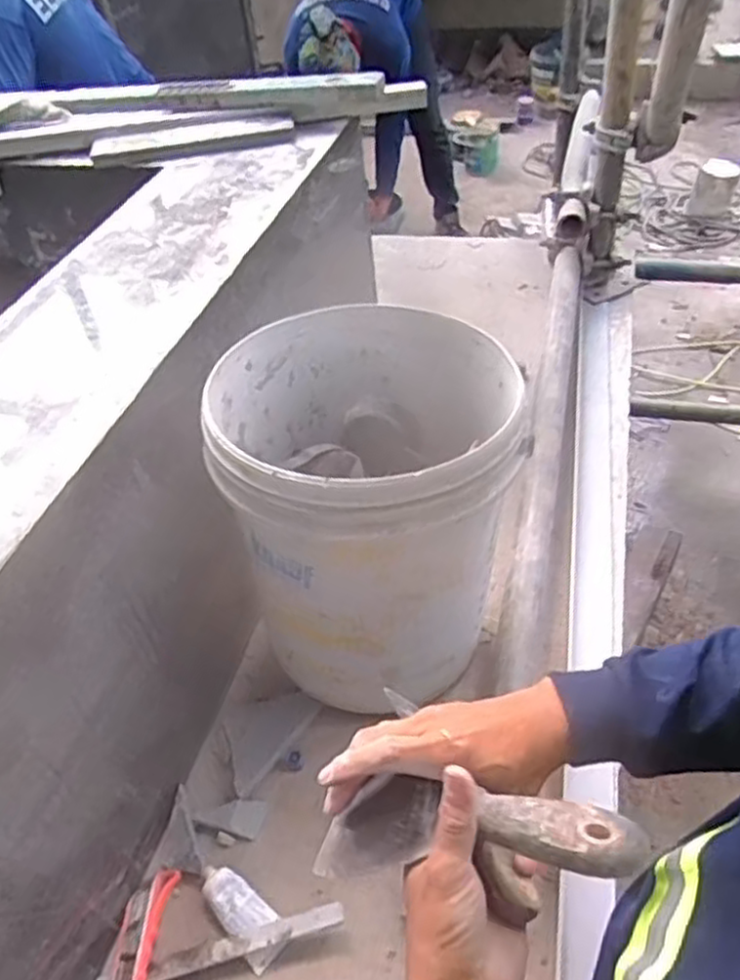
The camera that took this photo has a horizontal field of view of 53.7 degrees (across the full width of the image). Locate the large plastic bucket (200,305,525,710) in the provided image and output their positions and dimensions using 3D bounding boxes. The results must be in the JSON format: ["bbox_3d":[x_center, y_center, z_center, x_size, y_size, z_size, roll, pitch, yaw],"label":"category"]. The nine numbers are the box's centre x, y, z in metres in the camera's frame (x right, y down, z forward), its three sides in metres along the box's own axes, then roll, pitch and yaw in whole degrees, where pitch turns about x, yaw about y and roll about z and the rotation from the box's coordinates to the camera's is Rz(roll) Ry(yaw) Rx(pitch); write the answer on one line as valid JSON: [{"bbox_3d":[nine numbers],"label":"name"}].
[{"bbox_3d":[0.006,0.019,0.774,0.275,0.331,0.281,-4,45,4],"label":"large plastic bucket"}]

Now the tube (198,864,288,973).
[{"bbox_3d":[-0.121,0.396,0.690,0.041,0.022,0.100,-35,51,-25],"label":"tube"}]

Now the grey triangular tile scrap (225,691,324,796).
[{"bbox_3d":[-0.120,0.267,0.815,0.069,0.007,0.121,36,65,18],"label":"grey triangular tile scrap"}]

